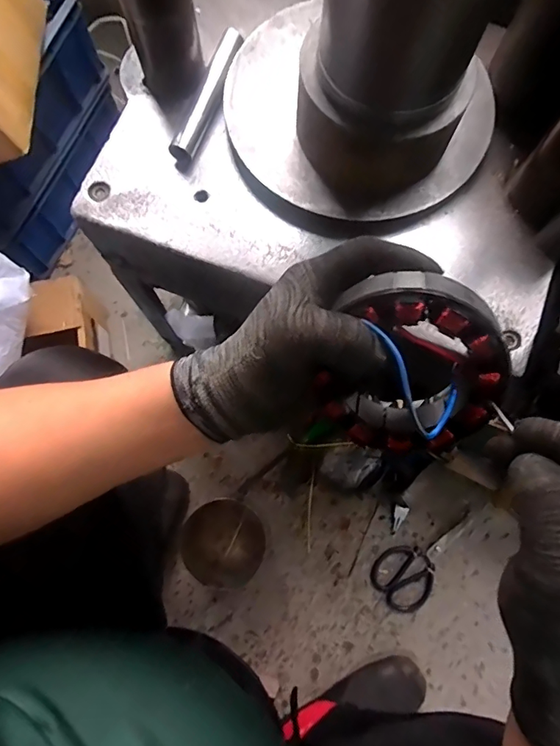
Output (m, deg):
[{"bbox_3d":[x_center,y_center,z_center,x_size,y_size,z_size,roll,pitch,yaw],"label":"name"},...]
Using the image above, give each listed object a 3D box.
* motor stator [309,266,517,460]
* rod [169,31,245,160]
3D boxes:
[{"bbox_3d":[0.082,-0.002,0.280,0.102,0.115,0.024,17,34,5],"label":"motor stator"},{"bbox_3d":[-0.071,-0.282,0.462,0.021,0.027,0.144,22,77,5],"label":"rod"}]

